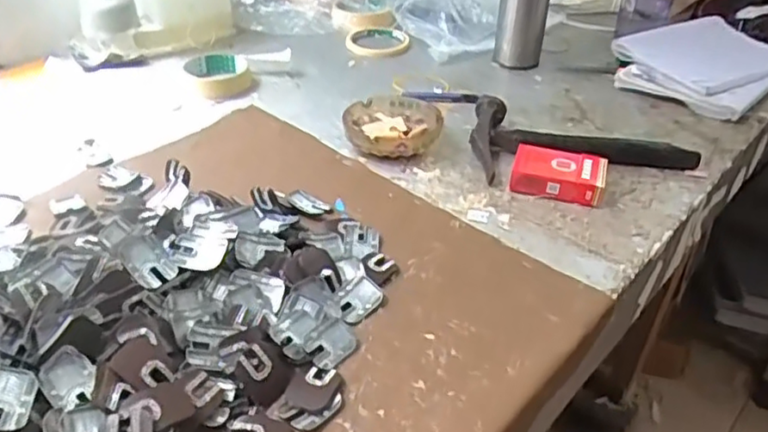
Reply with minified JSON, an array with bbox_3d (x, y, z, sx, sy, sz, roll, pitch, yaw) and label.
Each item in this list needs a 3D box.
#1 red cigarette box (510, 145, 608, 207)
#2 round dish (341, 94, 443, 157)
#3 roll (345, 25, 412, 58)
[{"bbox_3d":[0.173,-0.042,0.640,0.090,0.026,0.060,8,37,9],"label":"red cigarette box"},{"bbox_3d":[0.011,-0.094,0.704,0.103,0.034,0.104,1,36,-1],"label":"round dish"},{"bbox_3d":[-0.009,-0.257,0.938,0.090,0.012,0.086,1,36,-1],"label":"roll"}]

